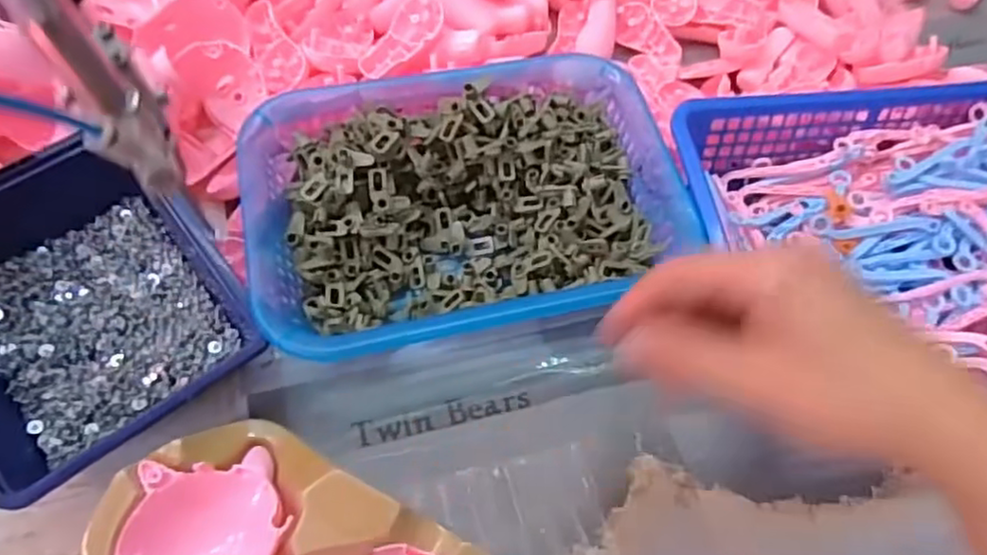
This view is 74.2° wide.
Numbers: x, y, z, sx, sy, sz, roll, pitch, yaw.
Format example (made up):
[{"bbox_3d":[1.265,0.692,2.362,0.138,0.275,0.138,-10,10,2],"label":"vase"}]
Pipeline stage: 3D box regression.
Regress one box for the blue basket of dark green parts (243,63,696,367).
[{"bbox_3d":[-0.018,-0.050,0.421,0.260,0.066,0.193,-13,64,-10],"label":"blue basket of dark green parts"}]

